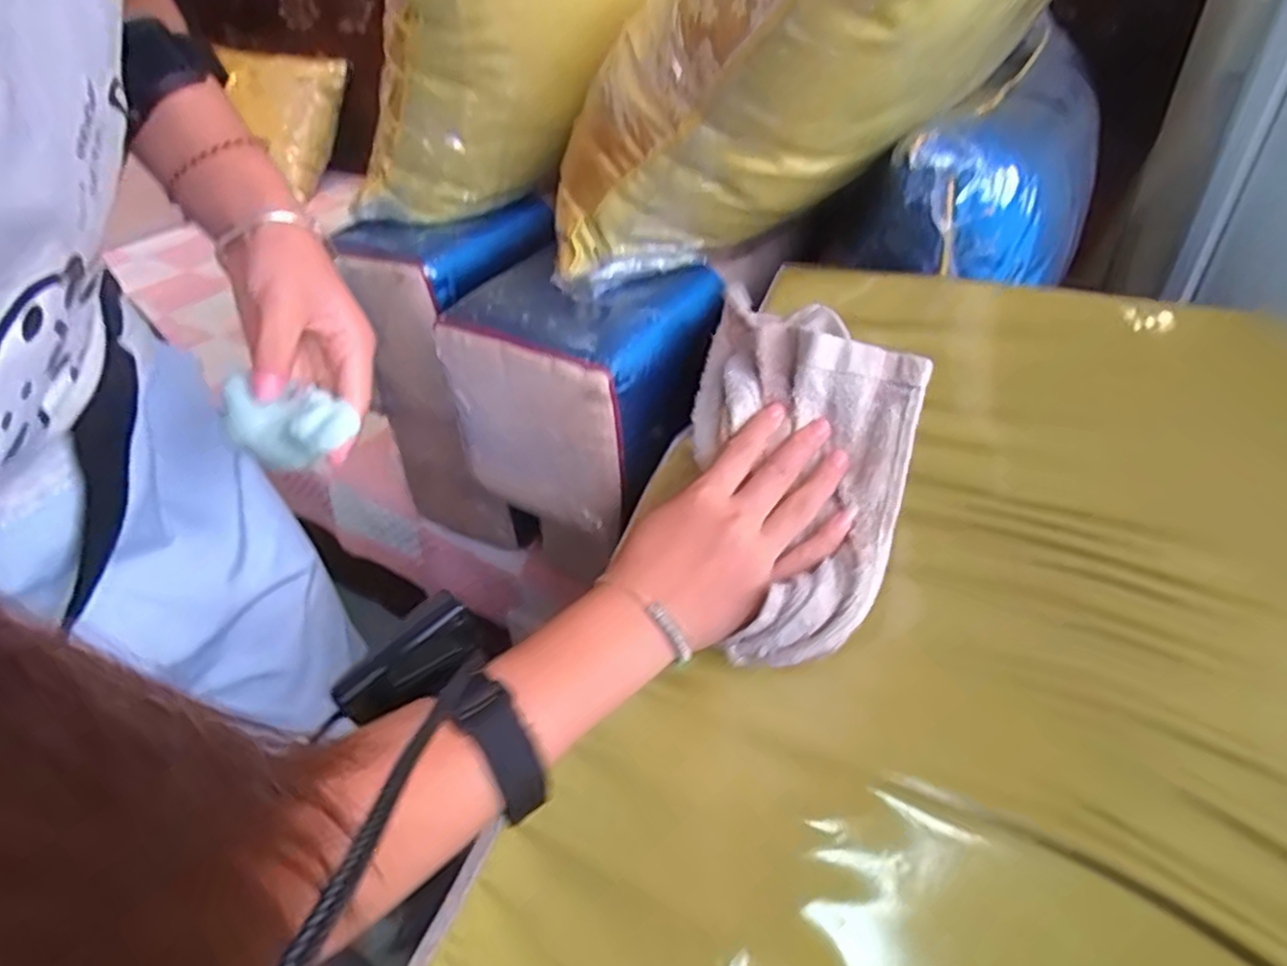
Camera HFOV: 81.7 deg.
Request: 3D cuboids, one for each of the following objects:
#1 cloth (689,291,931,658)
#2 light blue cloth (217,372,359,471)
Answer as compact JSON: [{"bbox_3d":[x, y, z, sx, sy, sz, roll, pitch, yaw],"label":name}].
[{"bbox_3d":[0.074,-0.011,0.413,0.130,0.030,0.212,11,68,23],"label":"cloth"},{"bbox_3d":[-0.182,-0.033,0.378,0.047,0.032,0.055,-31,46,-29],"label":"light blue cloth"}]

